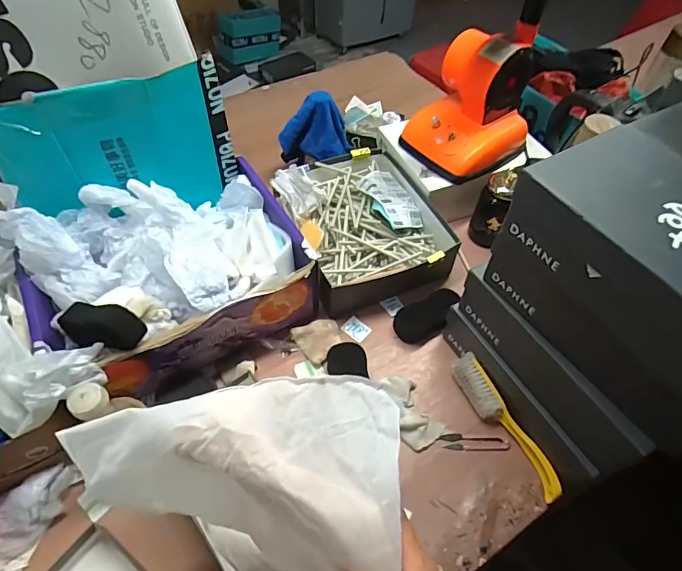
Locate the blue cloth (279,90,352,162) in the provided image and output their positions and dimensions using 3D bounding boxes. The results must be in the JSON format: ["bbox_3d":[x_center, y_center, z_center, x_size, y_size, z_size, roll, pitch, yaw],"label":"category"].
[{"bbox_3d":[-0.050,-0.322,0.928,0.135,0.115,0.078,12,54,7],"label":"blue cloth"}]

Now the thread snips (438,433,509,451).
[{"bbox_3d":[0.202,0.235,0.678,0.098,0.014,0.028,-1,54,-3],"label":"thread snips"}]

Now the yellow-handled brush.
[{"bbox_3d":[0.243,0.204,0.673,0.035,0.041,0.228,-22,57,-17],"label":"yellow-handled brush"}]

